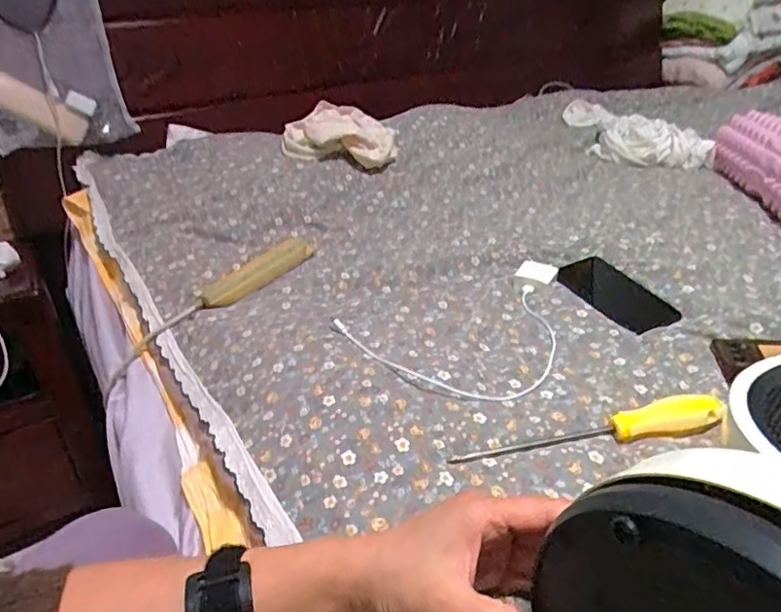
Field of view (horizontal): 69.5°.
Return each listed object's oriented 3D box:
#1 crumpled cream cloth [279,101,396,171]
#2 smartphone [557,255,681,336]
[{"bbox_3d":[-0.091,-0.303,1.012,0.197,0.099,0.088,-1,28,4],"label":"crumpled cream cloth"},{"bbox_3d":[0.275,-0.016,0.695,0.080,0.004,0.162,-15,36,-17],"label":"smartphone"}]

